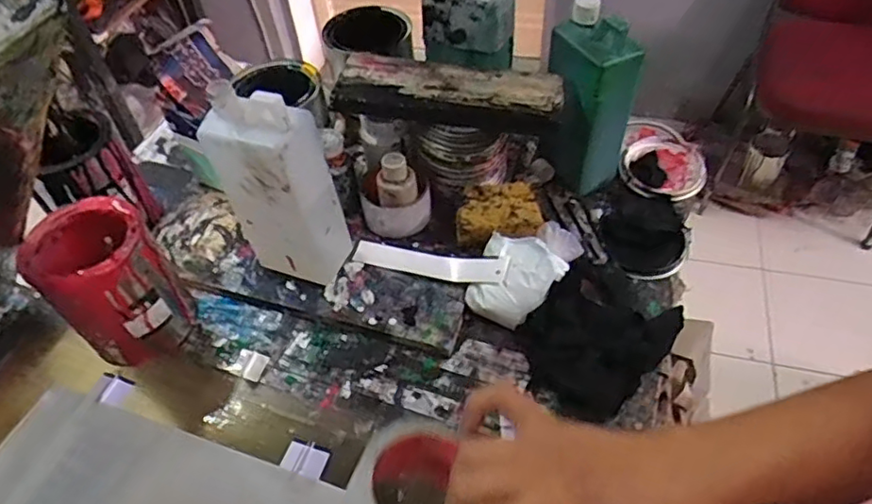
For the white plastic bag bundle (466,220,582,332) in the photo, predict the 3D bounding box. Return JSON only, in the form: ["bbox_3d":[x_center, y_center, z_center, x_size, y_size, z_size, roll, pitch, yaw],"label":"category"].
[{"bbox_3d":[0.090,0.020,0.631,0.094,0.048,0.109,20,53,21],"label":"white plastic bag bundle"}]

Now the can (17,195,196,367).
[{"bbox_3d":[-0.323,0.035,0.606,0.103,0.148,0.101,-2,49,3],"label":"can"}]

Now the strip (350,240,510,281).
[{"bbox_3d":[-0.008,0.010,0.661,0.173,0.026,0.031,12,51,15],"label":"strip"}]

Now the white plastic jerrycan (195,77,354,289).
[{"bbox_3d":[-0.154,-0.063,0.600,0.103,0.207,0.061,11,51,14],"label":"white plastic jerrycan"}]

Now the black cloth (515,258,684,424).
[{"bbox_3d":[0.161,0.076,0.596,0.118,0.035,0.159,33,59,29],"label":"black cloth"}]

